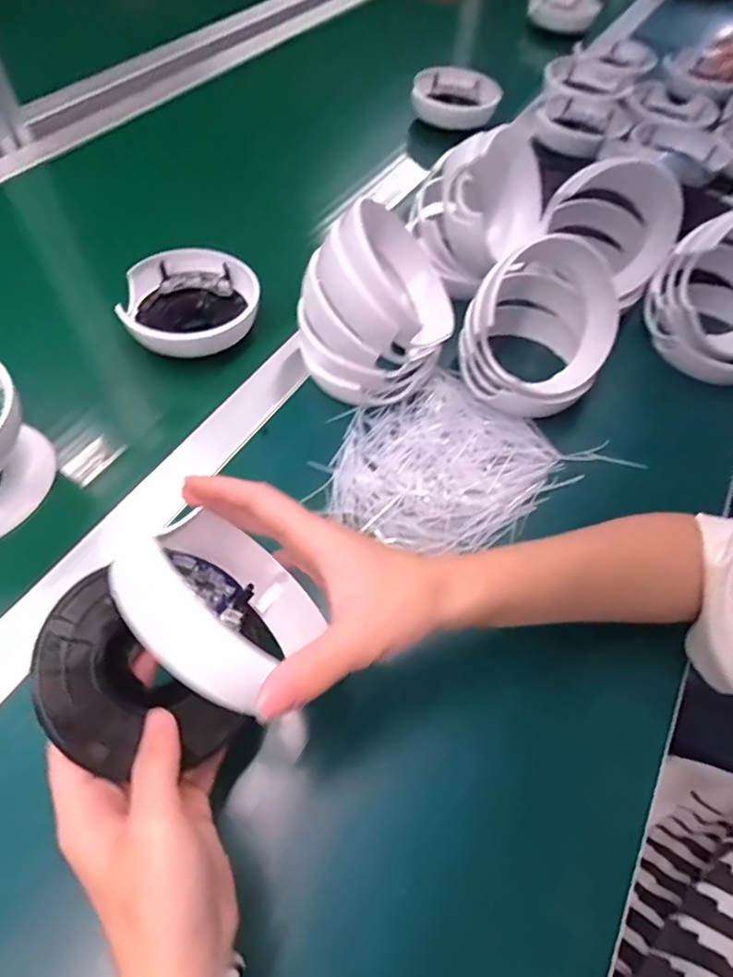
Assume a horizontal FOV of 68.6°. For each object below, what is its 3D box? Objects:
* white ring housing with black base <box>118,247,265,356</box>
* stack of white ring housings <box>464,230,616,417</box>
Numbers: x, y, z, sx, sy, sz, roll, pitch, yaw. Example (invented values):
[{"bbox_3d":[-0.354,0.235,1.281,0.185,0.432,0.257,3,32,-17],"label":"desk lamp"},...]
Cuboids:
[{"bbox_3d":[-0.155,-0.157,0.477,0.112,0.047,0.113,2,55,-3],"label":"white ring housing with black base"},{"bbox_3d":[0.145,-0.133,0.440,0.107,0.107,0.114,29,58,15],"label":"stack of white ring housings"}]

